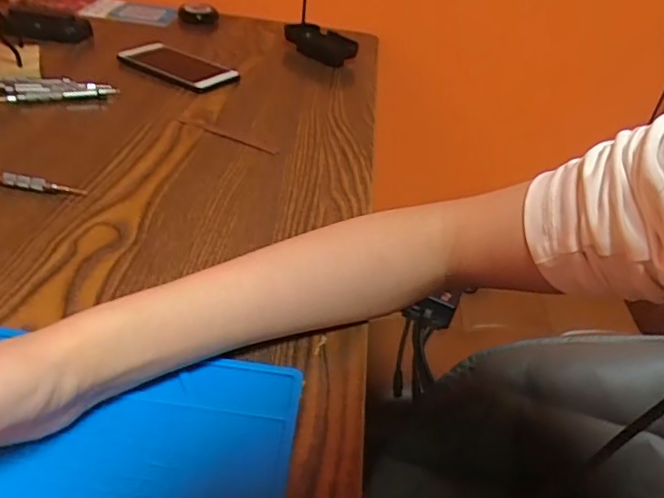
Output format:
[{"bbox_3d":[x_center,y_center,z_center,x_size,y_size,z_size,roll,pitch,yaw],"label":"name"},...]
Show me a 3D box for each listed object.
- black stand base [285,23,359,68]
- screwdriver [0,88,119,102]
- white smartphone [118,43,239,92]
[{"bbox_3d":[-0.014,-0.270,0.749,0.068,0.026,0.109,-10,40,-22],"label":"black stand base"},{"bbox_3d":[-0.273,-0.154,0.569,0.109,0.012,0.009,-8,39,-19],"label":"screwdriver"},{"bbox_3d":[-0.177,-0.214,0.658,0.128,0.013,0.068,27,41,24],"label":"white smartphone"}]

